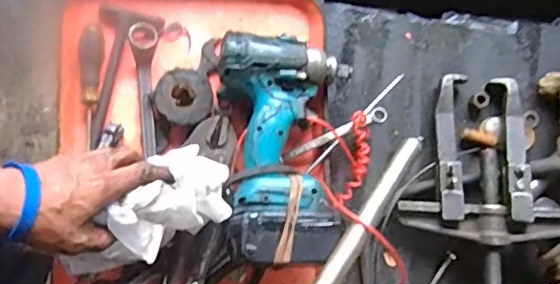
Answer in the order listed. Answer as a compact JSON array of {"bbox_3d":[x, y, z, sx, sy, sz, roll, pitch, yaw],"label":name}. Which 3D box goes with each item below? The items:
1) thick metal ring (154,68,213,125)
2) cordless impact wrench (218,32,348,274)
[{"bbox_3d":[-0.108,-0.051,0.628,0.062,0.016,0.060,0,79,-2],"label":"thick metal ring"},{"bbox_3d":[0.005,0.005,0.580,0.134,0.069,0.244,2,79,-2],"label":"cordless impact wrench"}]

